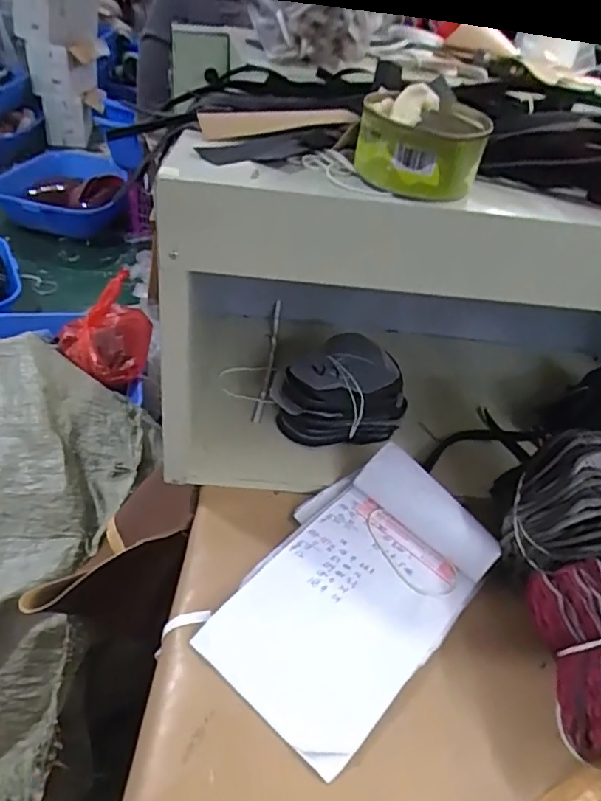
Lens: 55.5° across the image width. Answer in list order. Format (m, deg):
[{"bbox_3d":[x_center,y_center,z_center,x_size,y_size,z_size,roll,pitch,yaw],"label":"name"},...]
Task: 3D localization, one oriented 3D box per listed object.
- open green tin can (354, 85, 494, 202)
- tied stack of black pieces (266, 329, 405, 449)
[{"bbox_3d":[0.077,-0.167,0.368,0.077,0.048,0.071,12,38,5],"label":"open green tin can"},{"bbox_3d":[0.034,-0.010,0.580,0.124,0.080,0.099,-7,41,-19],"label":"tied stack of black pieces"}]

